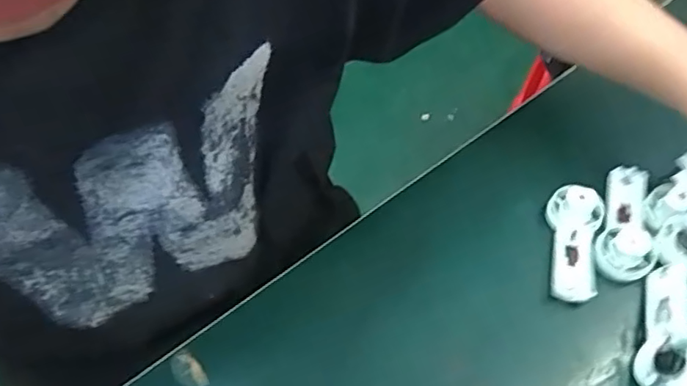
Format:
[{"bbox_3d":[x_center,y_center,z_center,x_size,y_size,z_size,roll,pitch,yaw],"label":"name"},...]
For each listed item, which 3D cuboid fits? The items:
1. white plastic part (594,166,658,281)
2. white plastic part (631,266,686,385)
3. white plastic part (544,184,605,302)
[{"bbox_3d":[0.213,0.018,0.416,0.037,0.023,0.095,13,57,10],"label":"white plastic part"},{"bbox_3d":[0.212,0.088,0.363,0.042,0.012,0.092,-19,38,40],"label":"white plastic part"},{"bbox_3d":[0.167,0.035,0.403,0.038,0.025,0.089,14,57,10],"label":"white plastic part"}]

